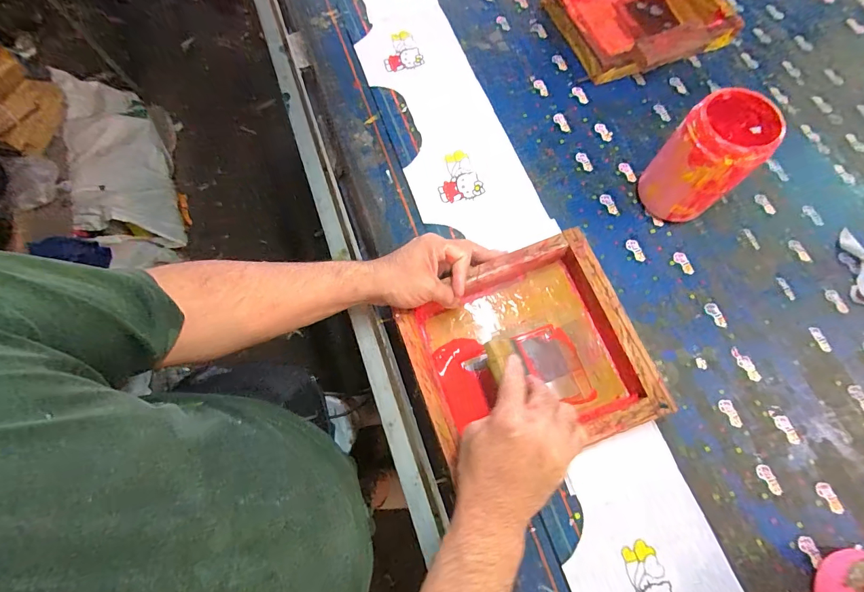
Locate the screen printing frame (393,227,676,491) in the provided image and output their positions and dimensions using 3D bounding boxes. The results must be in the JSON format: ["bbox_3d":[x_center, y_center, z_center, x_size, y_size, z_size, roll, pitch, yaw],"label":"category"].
[{"bbox_3d":[0.106,0.069,0.479,0.254,0.056,0.228,-19,71,-7],"label":"screen printing frame"}]

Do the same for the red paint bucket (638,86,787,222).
[{"bbox_3d":[0.329,-0.163,0.491,0.088,0.154,0.088,0,70,0],"label":"red paint bucket"}]

